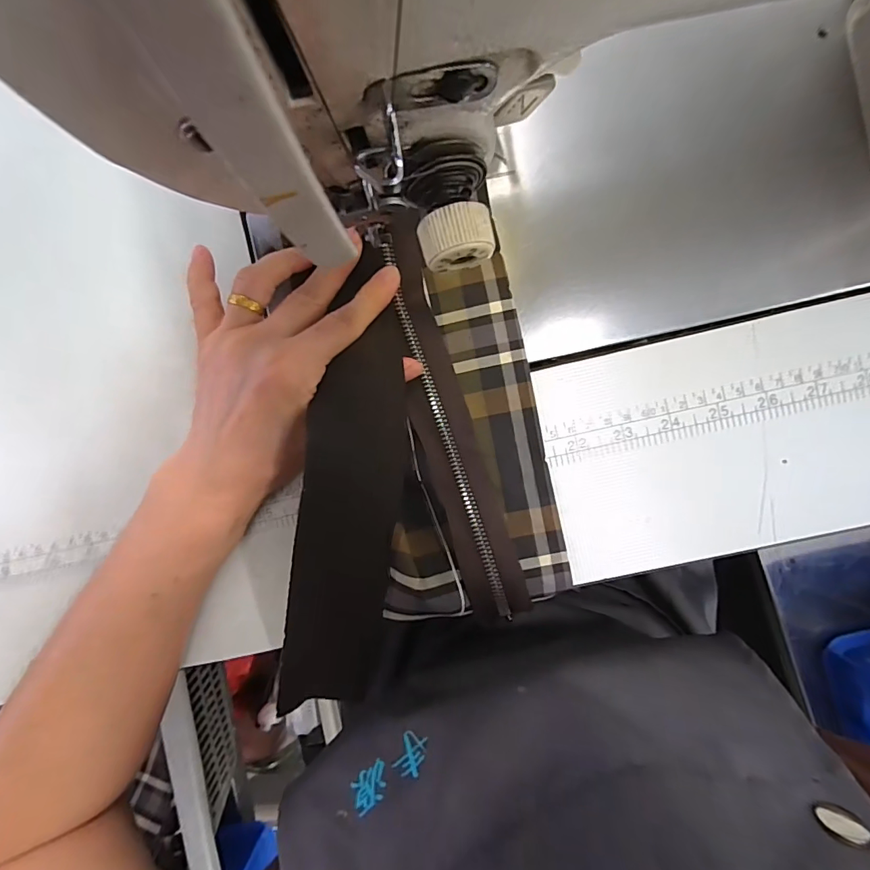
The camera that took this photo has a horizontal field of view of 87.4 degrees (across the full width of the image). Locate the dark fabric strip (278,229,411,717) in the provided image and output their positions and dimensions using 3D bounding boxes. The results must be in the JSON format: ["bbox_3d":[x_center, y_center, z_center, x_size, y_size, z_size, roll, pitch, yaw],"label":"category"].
[{"bbox_3d":[-0.043,0.034,0.236,0.047,0.049,0.249,9,98,1],"label":"dark fabric strip"}]

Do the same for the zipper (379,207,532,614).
[{"bbox_3d":[0.007,-0.005,0.242,0.034,0.011,0.214,-16,91,1],"label":"zipper"}]

